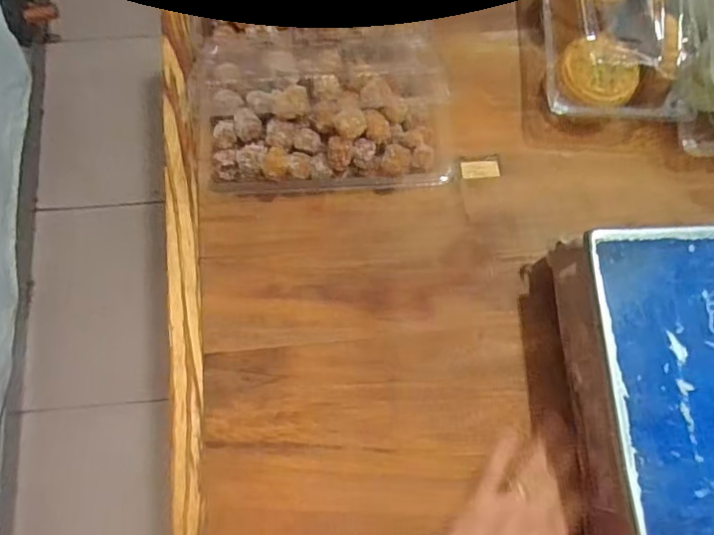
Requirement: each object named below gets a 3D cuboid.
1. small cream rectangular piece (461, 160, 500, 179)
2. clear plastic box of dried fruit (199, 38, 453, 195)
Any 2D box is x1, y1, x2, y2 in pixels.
[{"bbox_3d":[0.110,-0.087,0.515,0.033,0.004,0.016,-5,76,-1],"label":"small cream rectangular piece"},{"bbox_3d":[-0.026,-0.136,0.497,0.210,0.049,0.132,-5,76,-1],"label":"clear plastic box of dried fruit"}]

